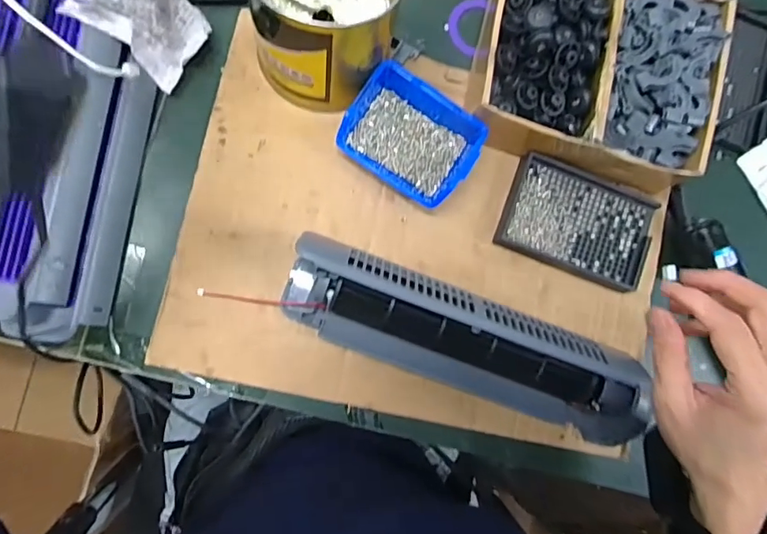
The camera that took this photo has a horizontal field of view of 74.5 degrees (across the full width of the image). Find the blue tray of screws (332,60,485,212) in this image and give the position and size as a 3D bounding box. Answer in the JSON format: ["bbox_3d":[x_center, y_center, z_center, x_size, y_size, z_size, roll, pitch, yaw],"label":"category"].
[{"bbox_3d":[0.024,-0.114,0.446,0.111,0.048,0.084,32,81,-4],"label":"blue tray of screws"}]

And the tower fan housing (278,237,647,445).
[{"bbox_3d":[0.063,0.061,0.413,0.296,0.073,0.079,22,82,-2],"label":"tower fan housing"}]

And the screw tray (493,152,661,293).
[{"bbox_3d":[0.182,-0.043,0.474,0.135,0.027,0.094,22,82,-5],"label":"screw tray"}]

